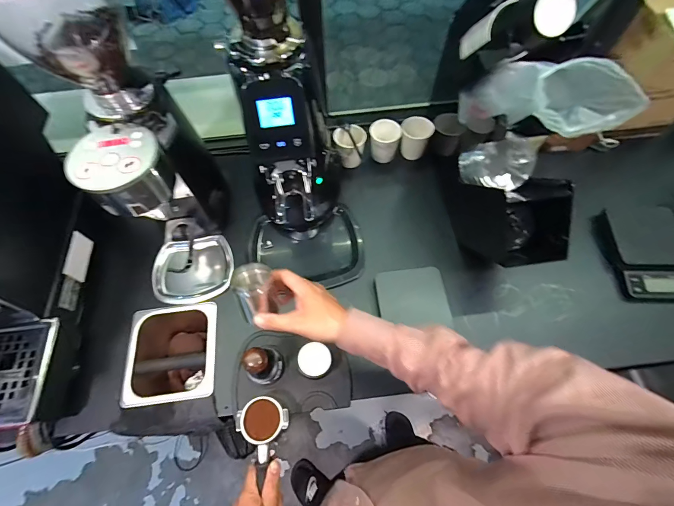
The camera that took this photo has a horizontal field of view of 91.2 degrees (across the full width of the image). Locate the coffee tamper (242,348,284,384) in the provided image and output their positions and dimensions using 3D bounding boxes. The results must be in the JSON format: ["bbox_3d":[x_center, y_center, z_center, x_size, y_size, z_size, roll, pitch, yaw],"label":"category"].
[{"bbox_3d":[-0.123,0.186,0.551,0.051,0.091,0.059,15,66,8],"label":"coffee tamper"}]

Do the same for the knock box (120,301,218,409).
[{"bbox_3d":[-0.311,0.204,0.662,0.167,0.107,0.182,-7,65,-2],"label":"knock box"}]

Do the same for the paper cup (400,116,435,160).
[{"bbox_3d":[0.178,-0.264,0.749,0.065,0.079,0.068,-17,66,-7],"label":"paper cup"}]

